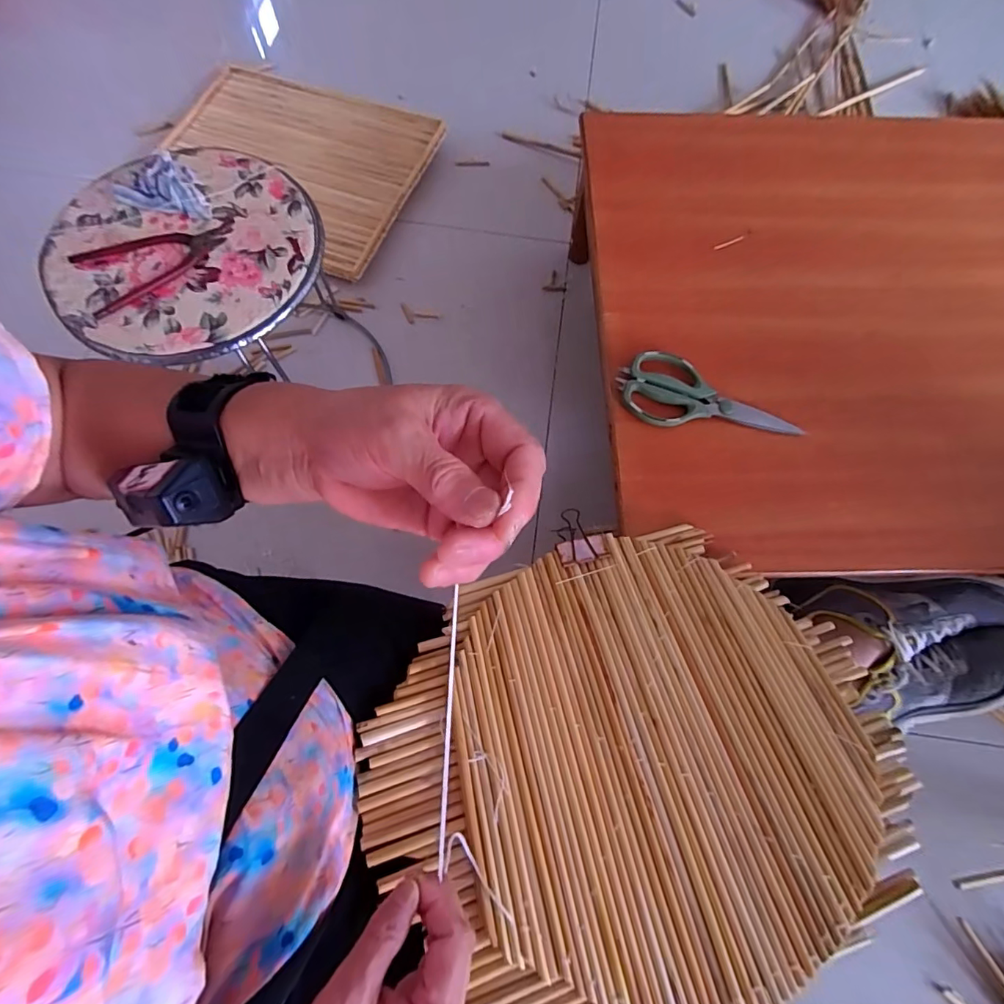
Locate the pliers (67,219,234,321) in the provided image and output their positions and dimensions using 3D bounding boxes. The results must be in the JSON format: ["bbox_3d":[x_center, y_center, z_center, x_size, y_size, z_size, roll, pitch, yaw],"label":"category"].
[{"bbox_3d":[-0.370,-0.266,0.532,0.163,0.007,0.090,-32,75,-13],"label":"pliers"}]

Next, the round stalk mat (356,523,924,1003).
[{"bbox_3d":[0.103,0.195,0.403,0.412,0.018,0.326,-15,61,-9],"label":"round stalk mat"}]

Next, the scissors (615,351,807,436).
[{"bbox_3d":[0.242,-0.124,0.576,0.211,0.017,0.088,9,70,0],"label":"scissors"}]

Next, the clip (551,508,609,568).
[{"bbox_3d":[0.076,0.038,0.507,0.050,0.036,0.058,-13,72,-7],"label":"clip"}]

